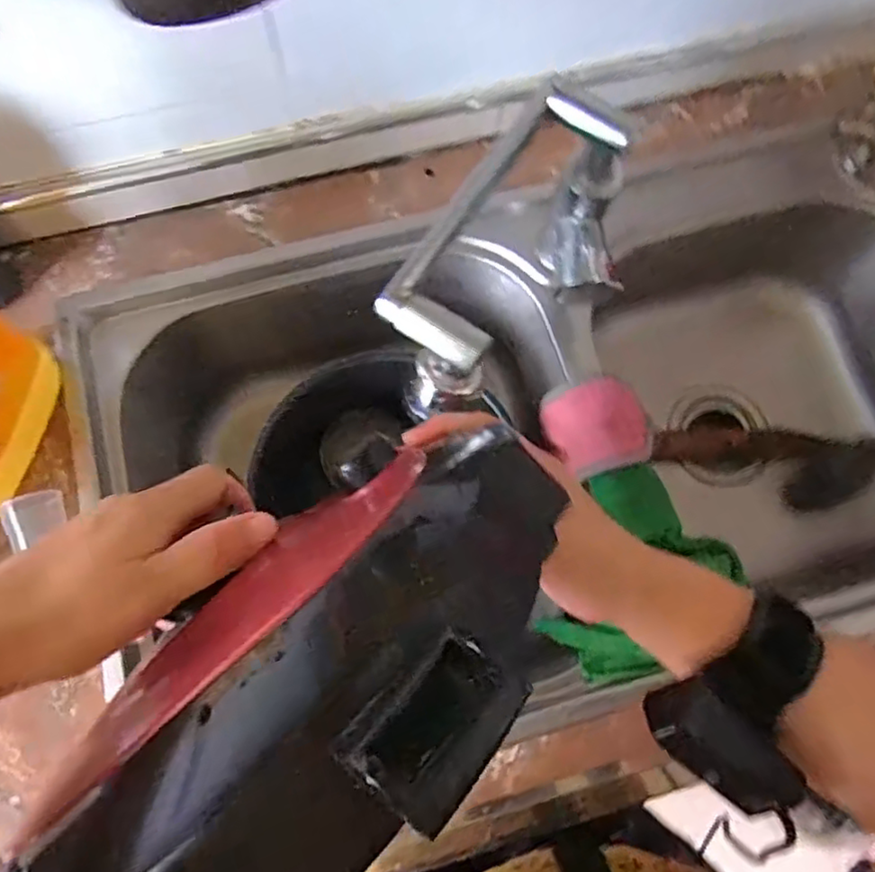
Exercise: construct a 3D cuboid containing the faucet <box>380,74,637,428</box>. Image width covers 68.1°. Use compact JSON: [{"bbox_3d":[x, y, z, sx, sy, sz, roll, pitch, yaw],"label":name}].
[{"bbox_3d":[0.054,-0.107,0.474,0.093,0.171,0.206,37,78,8],"label":"faucet"}]

